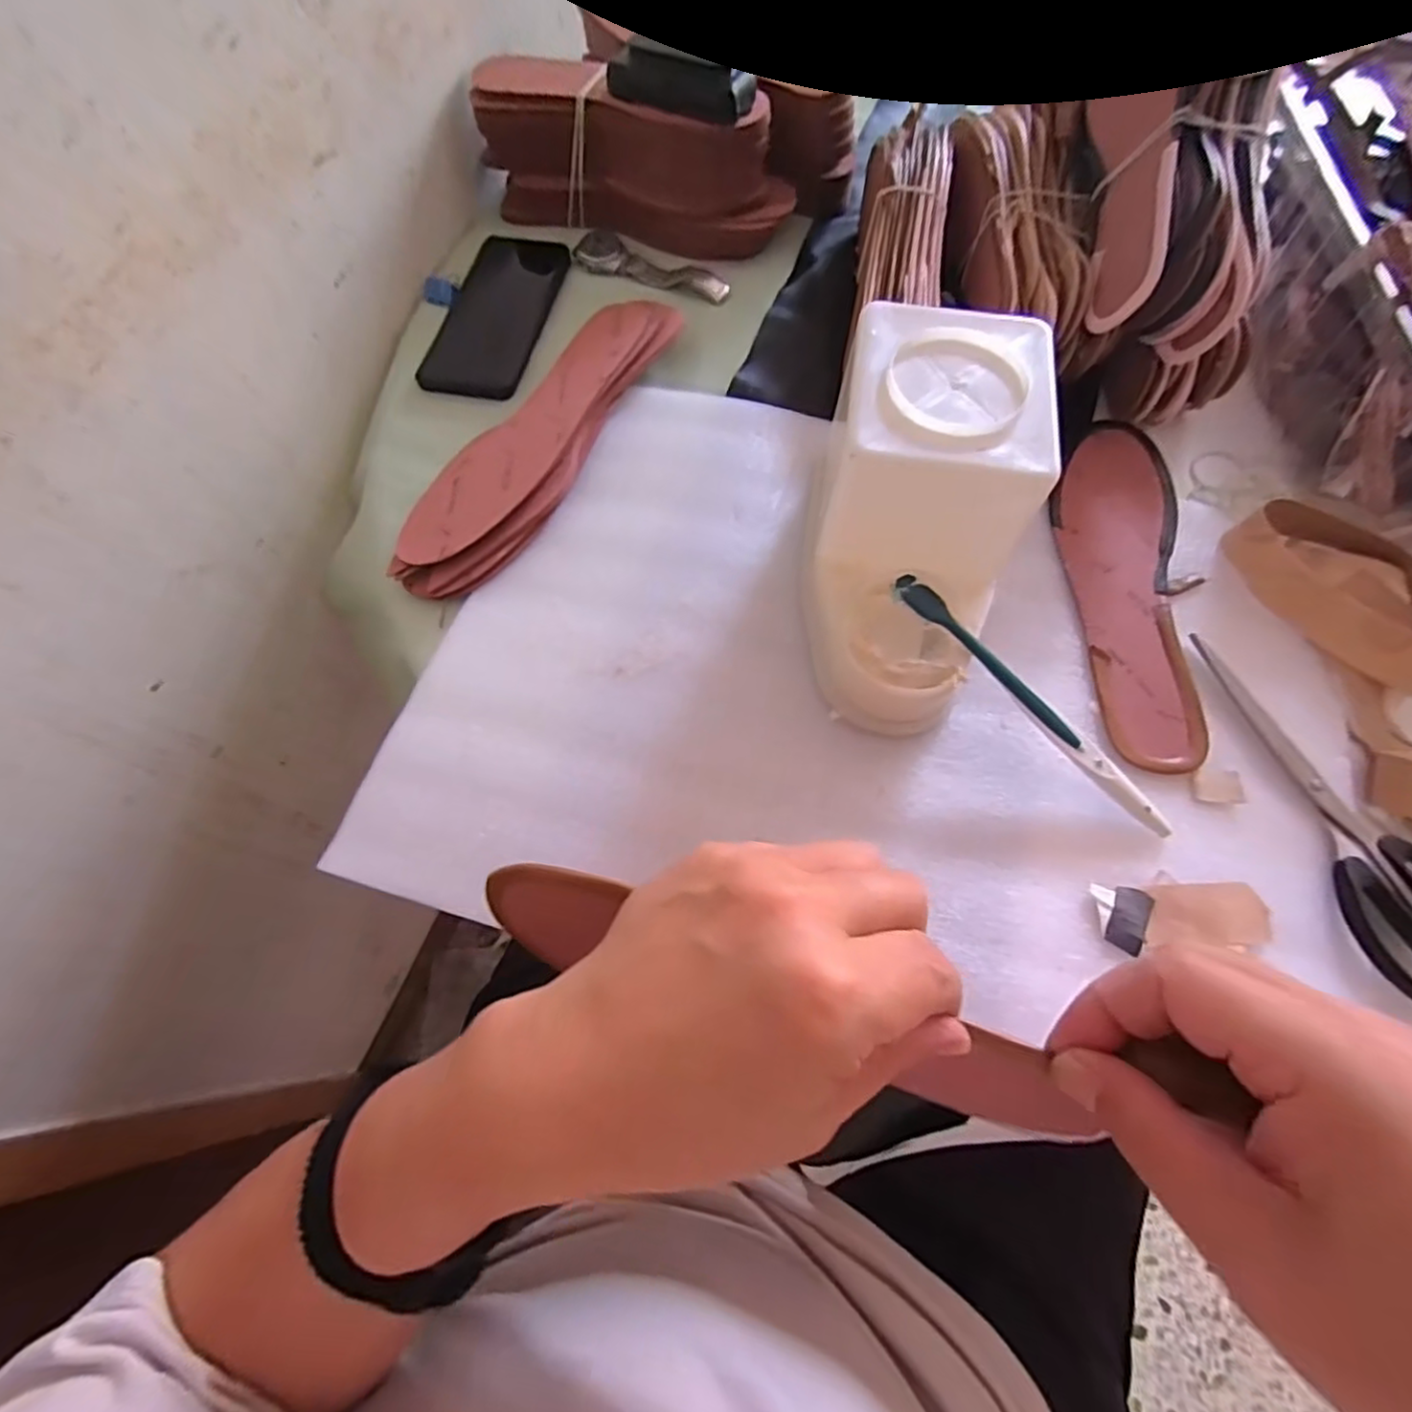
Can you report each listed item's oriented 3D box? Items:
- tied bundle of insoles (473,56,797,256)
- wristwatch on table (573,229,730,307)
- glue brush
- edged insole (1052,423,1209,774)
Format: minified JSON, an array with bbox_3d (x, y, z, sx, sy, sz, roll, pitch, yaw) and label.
[{"bbox_3d":[-0.063,-0.431,0.523,0.252,0.086,0.072,25,69,10],"label":"tied bundle of insoles"},{"bbox_3d":[-0.044,-0.359,0.540,0.132,0.012,0.030,22,69,9],"label":"wristwatch on table"},{"bbox_3d":[0.166,0.000,0.338,0.183,0.009,0.012,44,70,0],"label":"glue brush"},{"bbox_3d":[0.262,-0.079,0.409,0.078,0.007,0.248,3,67,1],"label":"edged insole"}]

